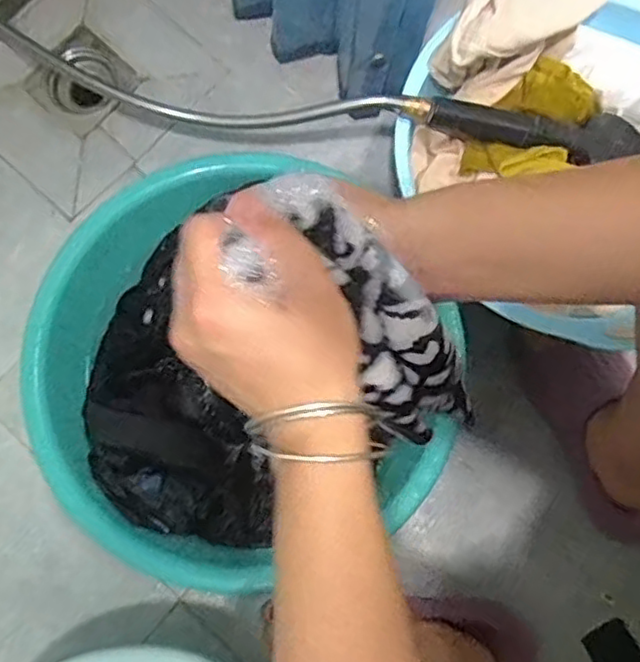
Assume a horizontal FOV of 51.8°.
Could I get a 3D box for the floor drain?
[{"bbox_3d":[-0.279,-0.297,0.775,0.098,0.020,0.106,39,81,5],"label":"floor drain"}]

